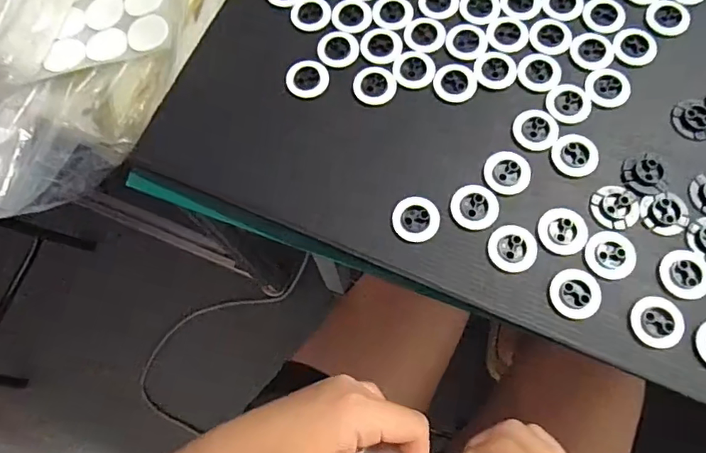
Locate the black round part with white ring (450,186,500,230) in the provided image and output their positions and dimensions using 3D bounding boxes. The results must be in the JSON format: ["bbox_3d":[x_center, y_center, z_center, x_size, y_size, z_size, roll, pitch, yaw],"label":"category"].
[{"bbox_3d":[0.074,-0.012,0.303,0.028,0.004,0.028,-1,74,2],"label":"black round part with white ring"}]

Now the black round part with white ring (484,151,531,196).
[{"bbox_3d":[0.096,-0.034,0.309,0.028,0.004,0.028,-1,74,2],"label":"black round part with white ring"}]

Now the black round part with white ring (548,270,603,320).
[{"bbox_3d":[0.129,0.039,0.287,0.028,0.004,0.028,-1,74,2],"label":"black round part with white ring"}]

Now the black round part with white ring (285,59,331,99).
[{"bbox_3d":[-0.030,-0.099,0.332,0.027,0.004,0.027,-1,74,2],"label":"black round part with white ring"}]

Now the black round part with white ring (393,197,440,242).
[{"bbox_3d":[0.039,-0.005,0.302,0.028,0.004,0.027,-1,74,2],"label":"black round part with white ring"}]

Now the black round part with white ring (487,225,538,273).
[{"bbox_3d":[0.095,0.013,0.295,0.028,0.004,0.028,-1,74,2],"label":"black round part with white ring"}]

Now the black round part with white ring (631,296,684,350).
[{"bbox_3d":[0.172,0.054,0.280,0.028,0.004,0.028,-1,74,2],"label":"black round part with white ring"}]

